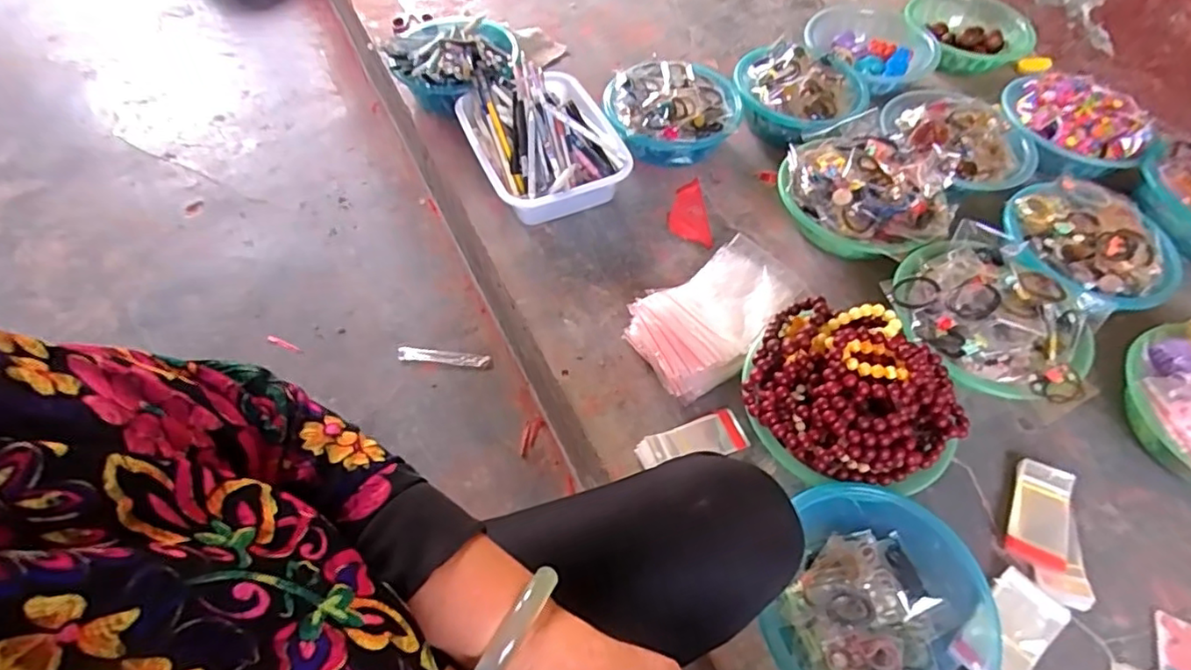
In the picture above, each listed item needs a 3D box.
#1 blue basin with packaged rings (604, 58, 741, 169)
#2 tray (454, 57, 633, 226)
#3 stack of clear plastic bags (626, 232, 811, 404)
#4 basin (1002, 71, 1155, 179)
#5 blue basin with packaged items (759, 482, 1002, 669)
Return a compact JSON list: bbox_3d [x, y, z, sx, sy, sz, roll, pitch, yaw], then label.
[{"bbox_3d":[0.123,-0.372,1.015,0.215,0.104,0.202,3,56,-1],"label":"blue basin with packaged rings"},{"bbox_3d":[-0.087,-0.314,0.967,0.219,0.112,0.294,-17,59,-14],"label":"tray"},{"bbox_3d":[0.162,-0.026,0.811,0.241,0.070,0.143,-33,64,-21],"label":"stack of clear plastic bags"},{"bbox_3d":[0.790,-0.356,1.007,0.176,0.070,0.203,0,56,-3],"label":"basin"},{"bbox_3d":[0.282,0.262,0.617,0.238,0.074,0.215,-22,61,-16],"label":"blue basin with packaged items"}]

